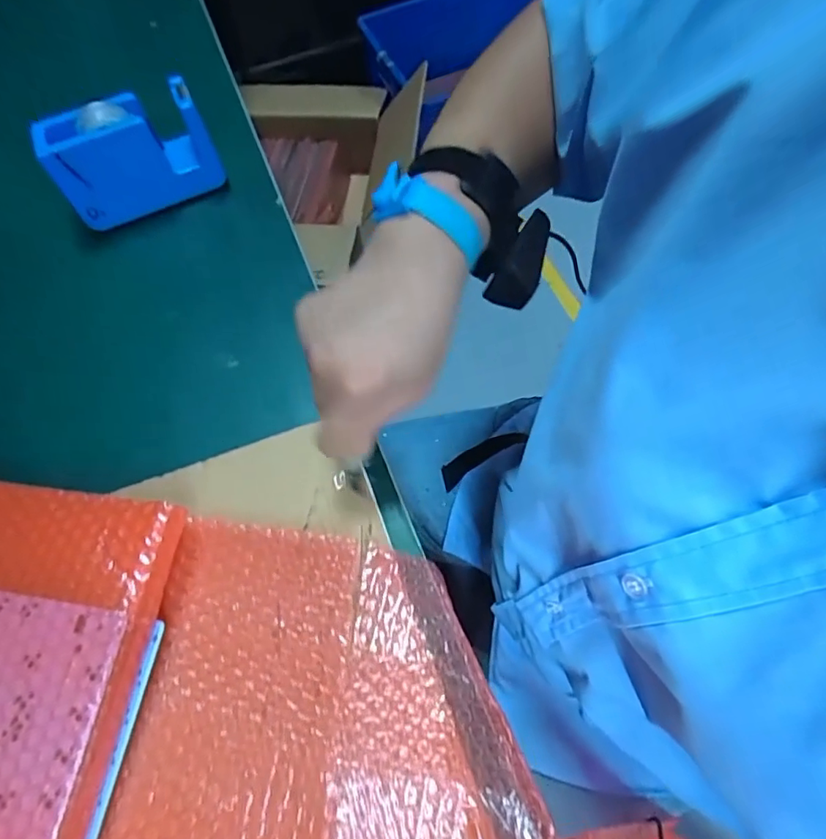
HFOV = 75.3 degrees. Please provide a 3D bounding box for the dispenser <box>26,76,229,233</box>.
[{"bbox_3d":[-0.238,-0.226,0.457,0.127,0.082,0.042,-24,66,-8],"label":"dispenser"}]

